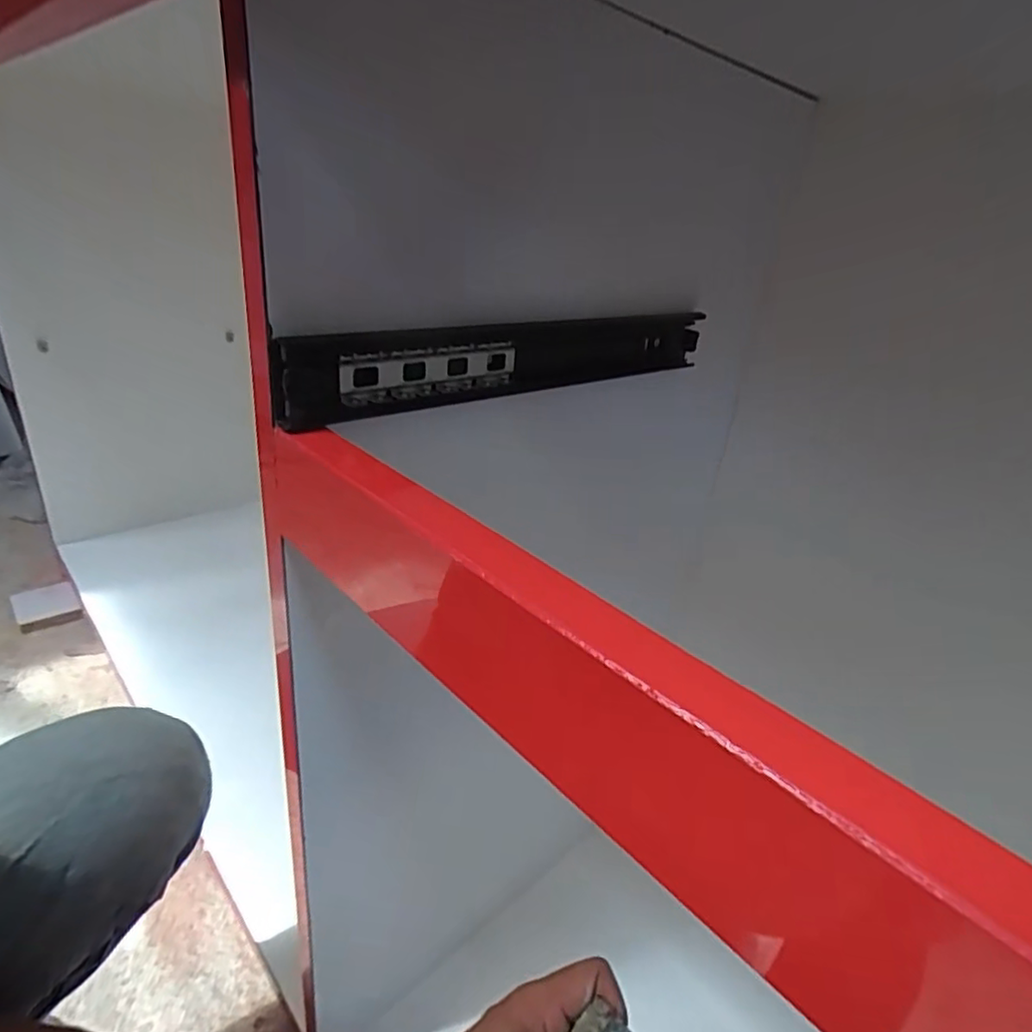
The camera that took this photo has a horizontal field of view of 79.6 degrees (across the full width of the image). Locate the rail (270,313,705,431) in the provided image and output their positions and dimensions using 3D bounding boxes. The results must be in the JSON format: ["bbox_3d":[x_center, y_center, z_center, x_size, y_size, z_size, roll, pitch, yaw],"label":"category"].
[{"bbox_3d":[0.007,-0.080,0.318,0.256,0.035,0.010,-14,33,-35],"label":"rail"}]

